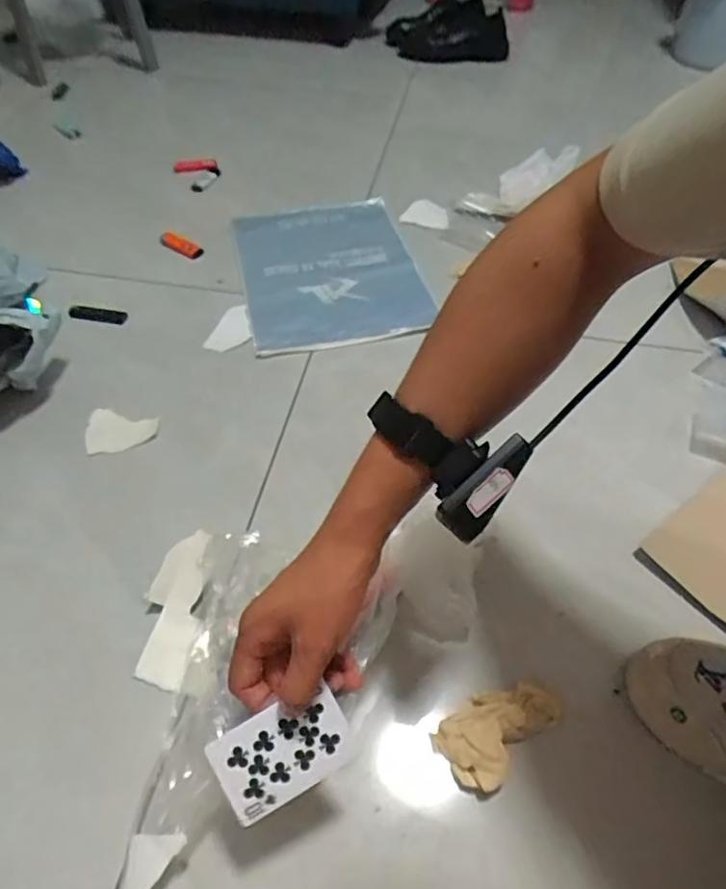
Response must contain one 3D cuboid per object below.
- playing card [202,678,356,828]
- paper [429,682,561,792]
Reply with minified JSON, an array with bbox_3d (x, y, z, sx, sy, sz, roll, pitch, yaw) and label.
[{"bbox_3d":[-0.050,0.195,0.372,0.084,0.004,0.055,-28,86,-9],"label":"playing card"},{"bbox_3d":[0.108,0.228,0.474,0.099,0.027,0.058,-33,57,-25],"label":"paper"}]

